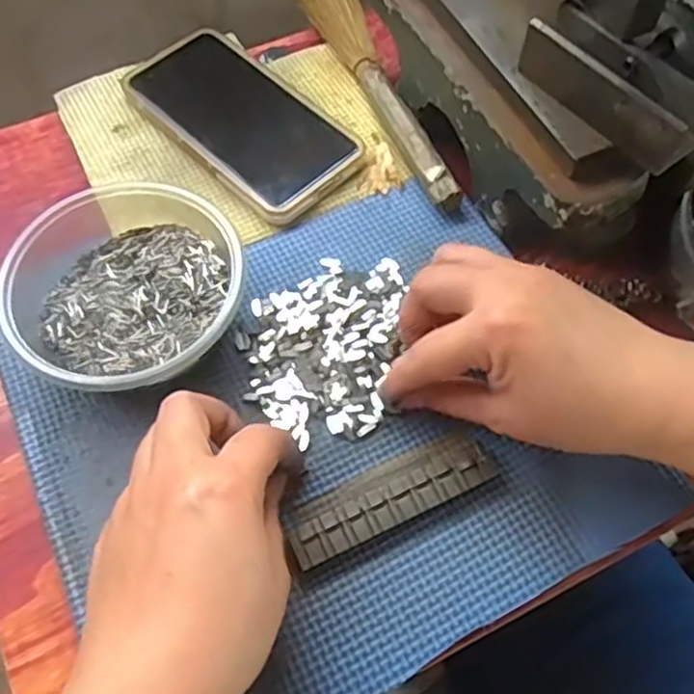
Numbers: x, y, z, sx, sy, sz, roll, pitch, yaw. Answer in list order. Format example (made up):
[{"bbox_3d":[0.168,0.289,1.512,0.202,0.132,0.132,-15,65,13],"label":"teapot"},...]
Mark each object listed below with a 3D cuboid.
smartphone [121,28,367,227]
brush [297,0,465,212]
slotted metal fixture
[{"bbox_3d":[-0.064,-0.139,0.428,0.077,0.016,0.152,-38,68,-19],"label":"smartphone"},{"bbox_3d":[0.016,-0.176,0.446,0.036,0.021,0.229,-18,63,-10],"label":"brush"},{"bbox_3d":[0.020,0.068,0.322,0.099,0.012,0.031,-24,64,-13],"label":"slotted metal fixture"}]

